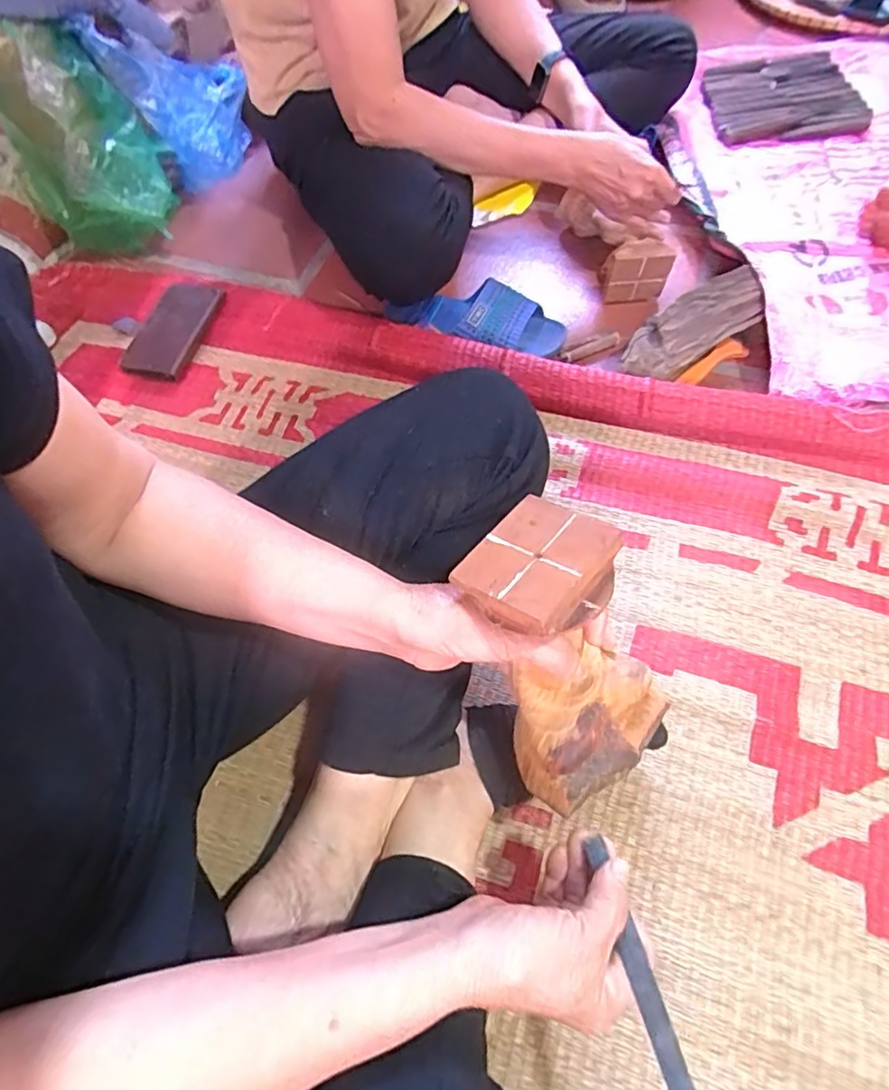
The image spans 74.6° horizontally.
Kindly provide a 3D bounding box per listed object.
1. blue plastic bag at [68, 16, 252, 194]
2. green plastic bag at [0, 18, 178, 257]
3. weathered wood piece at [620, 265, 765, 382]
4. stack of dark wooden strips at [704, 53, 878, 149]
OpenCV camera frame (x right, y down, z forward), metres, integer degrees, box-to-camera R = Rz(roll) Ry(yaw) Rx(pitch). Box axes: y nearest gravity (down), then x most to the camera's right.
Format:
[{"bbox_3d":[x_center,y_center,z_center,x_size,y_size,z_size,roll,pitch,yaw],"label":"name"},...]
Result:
[{"bbox_3d":[-0.354,-0.600,0.791,0.178,0.198,0.108,-27,62,-11],"label":"blue plastic bag"},{"bbox_3d":[-0.443,-0.490,0.735,0.169,0.249,0.126,-32,63,-13],"label":"green plastic bag"},{"bbox_3d":[0.281,-0.241,0.659,0.182,0.055,0.066,-35,63,-15],"label":"weathered wood piece"},{"bbox_3d":[0.538,-0.713,0.931,0.216,0.029,0.226,-6,60,1],"label":"stack of dark wooden strips"}]

